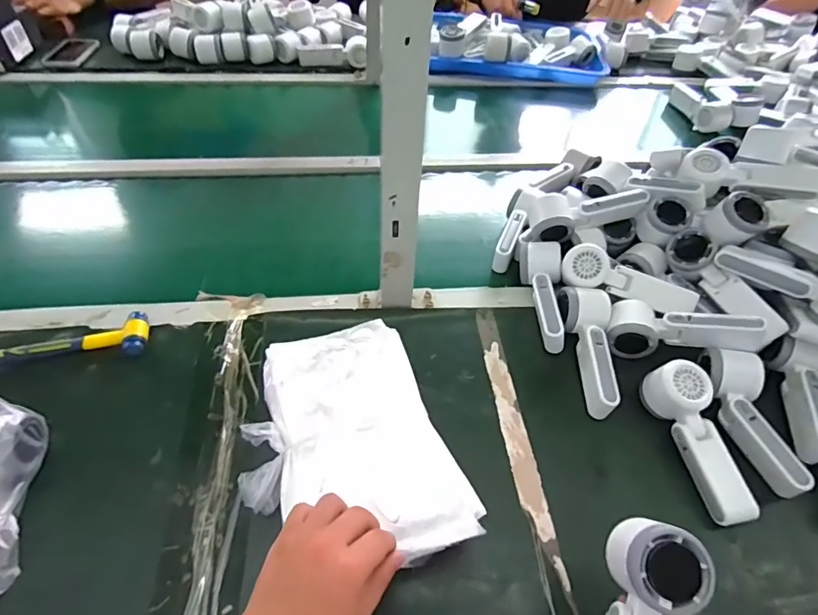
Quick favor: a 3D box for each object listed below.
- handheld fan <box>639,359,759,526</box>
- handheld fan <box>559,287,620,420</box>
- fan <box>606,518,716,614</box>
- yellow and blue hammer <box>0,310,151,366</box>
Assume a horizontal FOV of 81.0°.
[{"bbox_3d":[0.314,0.139,0.510,0.051,0.059,0.160,-8,52,-10],"label":"handheld fan"},{"bbox_3d":[0.215,0.051,0.581,0.058,0.050,0.162,7,51,2],"label":"handheld fan"},{"bbox_3d":[0.165,0.240,0.348,0.057,0.043,0.165,21,80,13],"label":"fan"},{"bbox_3d":[-0.436,0.042,0.559,0.242,0.023,0.061,-7,52,-10],"label":"yellow and blue hammer"}]

